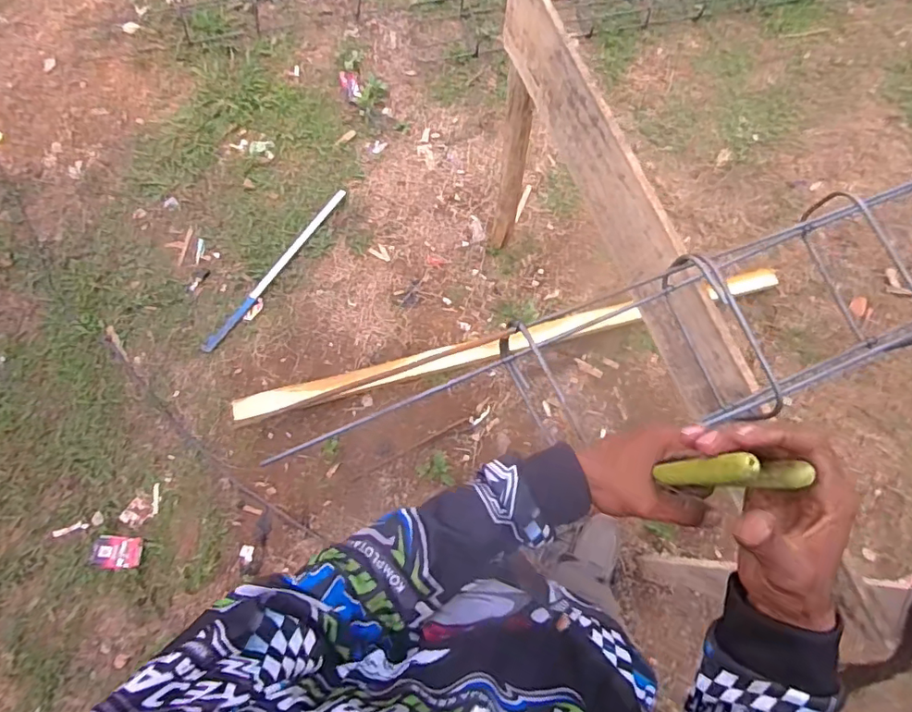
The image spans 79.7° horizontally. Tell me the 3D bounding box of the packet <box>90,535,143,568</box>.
[{"bbox_3d":[-0.855,0.494,1.376,0.115,0.020,0.073,4,76,0],"label":"packet"}]

